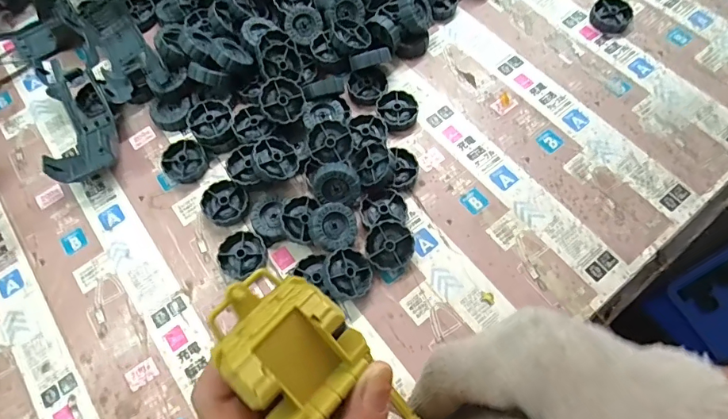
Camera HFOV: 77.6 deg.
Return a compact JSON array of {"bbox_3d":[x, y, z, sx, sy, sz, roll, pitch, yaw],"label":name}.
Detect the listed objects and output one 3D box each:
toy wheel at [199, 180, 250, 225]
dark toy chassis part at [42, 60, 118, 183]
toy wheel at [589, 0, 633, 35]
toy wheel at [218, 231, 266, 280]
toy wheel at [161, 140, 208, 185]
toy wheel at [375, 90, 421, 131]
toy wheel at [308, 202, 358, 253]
[{"bbox_3d":[-0.118,-0.005,0.388,0.036,0.013,0.040,-43,71,-14],"label":"toy wheel"},{"bbox_3d":[-0.259,-0.083,0.419,0.049,0.032,0.121,-14,67,-3],"label":"dark toy chassis part"},{"bbox_3d":[0.247,-0.195,0.454,0.040,0.014,0.040,-1,67,3],"label":"toy wheel"},{"bbox_3d":[-0.099,0.038,0.371,0.037,0.012,0.036,-1,67,3],"label":"toy wheel"},{"bbox_3d":[-0.160,-0.043,0.405,0.038,0.014,0.038,-1,67,3],"label":"toy wheel"},{"bbox_3d":[0.032,-0.093,0.426,0.039,0.014,0.036,-1,67,3],"label":"toy wheel"},{"bbox_3d":[-0.025,0.015,0.370,0.037,0.015,0.038,29,69,-15],"label":"toy wheel"}]

